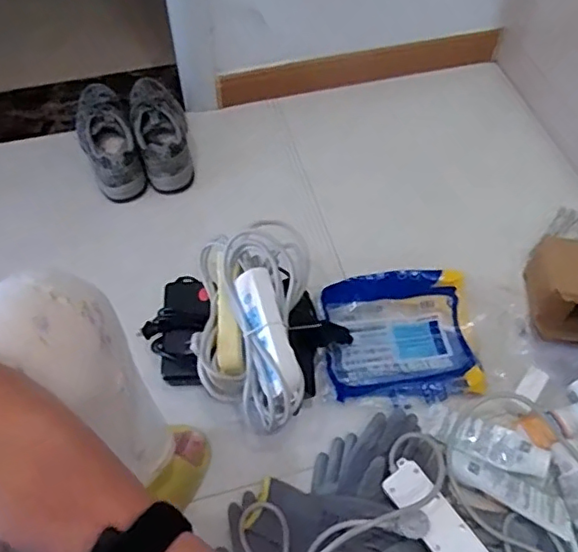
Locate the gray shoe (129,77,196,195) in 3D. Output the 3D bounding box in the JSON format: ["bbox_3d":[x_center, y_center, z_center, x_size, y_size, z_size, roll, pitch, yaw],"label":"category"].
[{"bbox_3d":[-0.251,-0.290,1.131,0.102,0.102,0.282,-10,58,-7],"label":"gray shoe"}]

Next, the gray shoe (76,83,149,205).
[{"bbox_3d":[-0.353,-0.270,1.114,0.098,0.107,0.285,-19,59,-13],"label":"gray shoe"}]

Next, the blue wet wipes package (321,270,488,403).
[{"bbox_3d":[0.171,0.092,0.881,0.223,0.084,0.181,-1,57,-1],"label":"blue wet wipes package"}]

